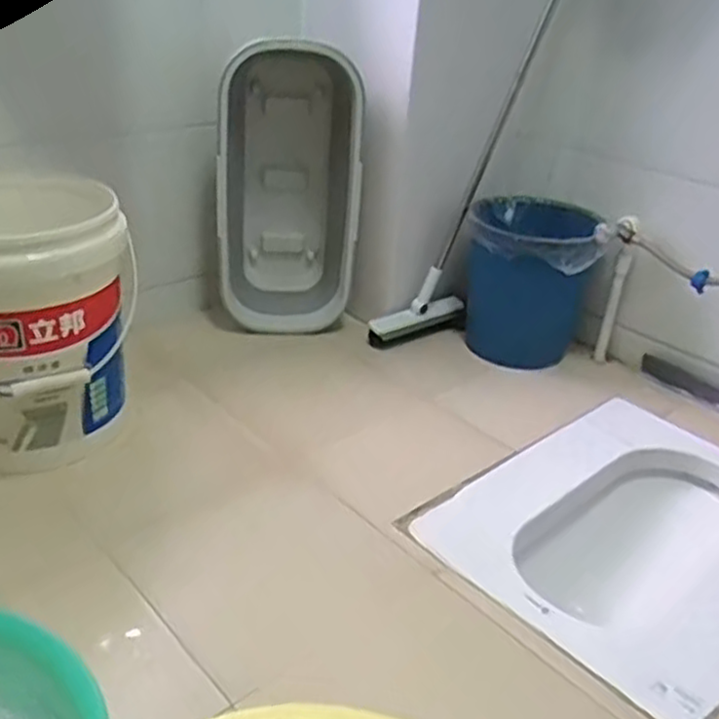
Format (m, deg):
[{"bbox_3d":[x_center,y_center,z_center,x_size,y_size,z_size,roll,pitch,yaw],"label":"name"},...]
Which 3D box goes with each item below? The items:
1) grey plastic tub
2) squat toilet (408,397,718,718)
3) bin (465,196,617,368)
[{"bbox_3d":[-0.137,-0.326,1.441,0.262,0.523,0.201,0,29,-8],"label":"grey plastic tub"},{"bbox_3d":[0.392,0.285,1.092,0.524,0.155,0.409,-19,36,-35],"label":"squat toilet"},{"bbox_3d":[0.315,-0.143,1.433,0.223,0.278,0.224,5,29,2],"label":"bin"}]

